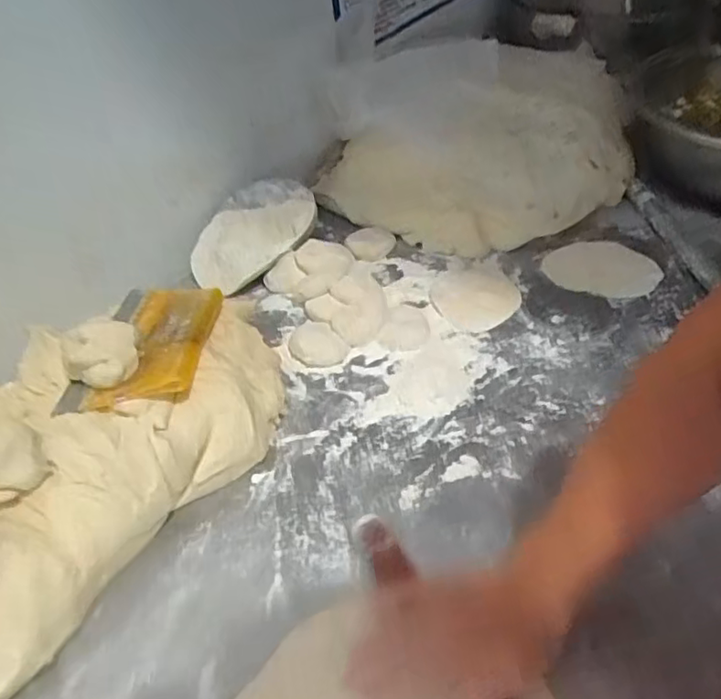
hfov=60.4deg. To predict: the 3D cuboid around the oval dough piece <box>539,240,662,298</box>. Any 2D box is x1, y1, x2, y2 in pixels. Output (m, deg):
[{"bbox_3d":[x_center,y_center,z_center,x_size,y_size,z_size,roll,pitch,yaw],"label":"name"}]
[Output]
[{"bbox_3d":[0.319,-0.110,0.818,0.140,0.008,0.112,17,48,24],"label":"oval dough piece"}]

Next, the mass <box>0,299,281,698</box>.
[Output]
[{"bbox_3d":[-0.290,0.117,0.554,0.234,0.136,0.530,22,50,28],"label":"mass"}]

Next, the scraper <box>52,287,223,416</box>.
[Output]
[{"bbox_3d":[-0.214,-0.009,0.627,0.127,0.031,0.180,-2,43,5],"label":"scraper"}]

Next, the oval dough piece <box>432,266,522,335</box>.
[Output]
[{"bbox_3d":[0.144,-0.068,0.769,0.107,0.008,0.111,-19,44,-13],"label":"oval dough piece"}]

